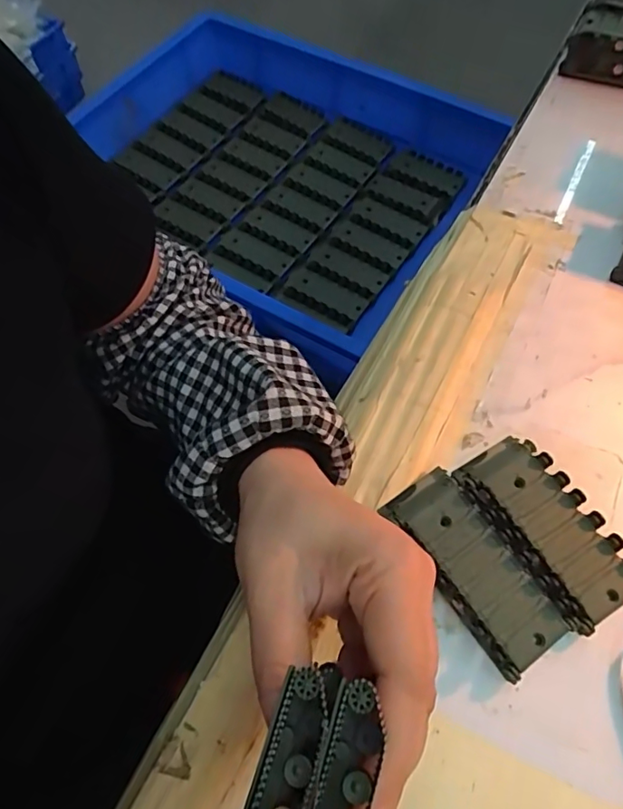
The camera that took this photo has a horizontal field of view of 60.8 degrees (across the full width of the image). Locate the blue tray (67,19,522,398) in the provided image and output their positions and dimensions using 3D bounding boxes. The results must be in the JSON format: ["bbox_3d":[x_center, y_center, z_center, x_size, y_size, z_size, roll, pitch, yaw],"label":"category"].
[{"bbox_3d":[-0.079,-0.287,0.631,0.497,0.078,0.346,30,70,15],"label":"blue tray"}]

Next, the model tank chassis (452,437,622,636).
[{"bbox_3d":[0.119,0.063,0.271,0.050,0.018,0.096,-30,64,-13],"label":"model tank chassis"}]

